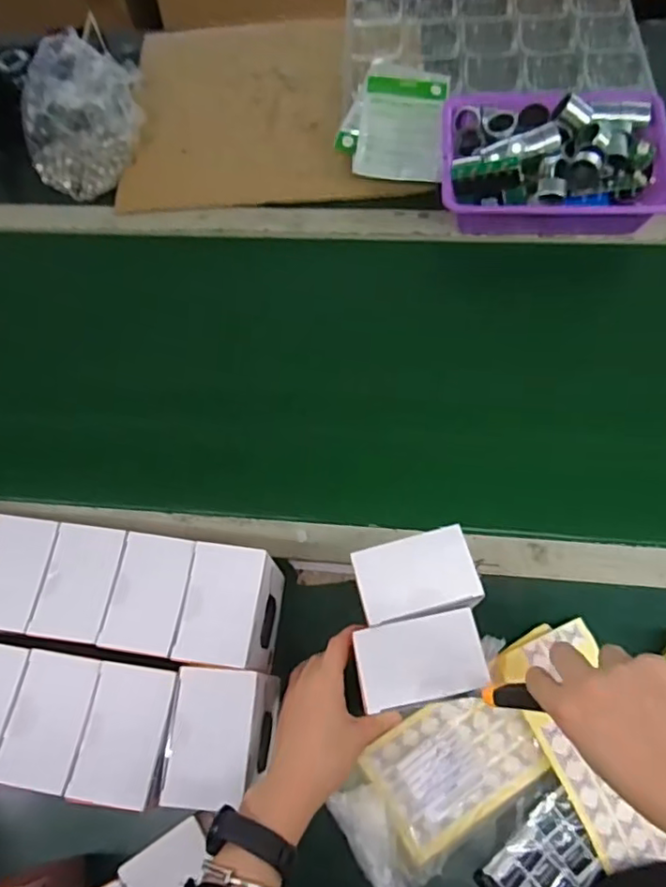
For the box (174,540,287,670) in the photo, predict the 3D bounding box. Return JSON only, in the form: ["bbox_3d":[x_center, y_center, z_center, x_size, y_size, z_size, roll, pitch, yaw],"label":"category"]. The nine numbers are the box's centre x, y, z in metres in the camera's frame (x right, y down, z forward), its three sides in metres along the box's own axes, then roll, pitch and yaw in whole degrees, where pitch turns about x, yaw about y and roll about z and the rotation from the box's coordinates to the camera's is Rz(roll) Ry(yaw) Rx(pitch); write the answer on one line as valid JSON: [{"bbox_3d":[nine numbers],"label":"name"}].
[{"bbox_3d":[-0.090,0.156,0.535,0.068,0.111,0.100,3,65,5],"label":"box"}]

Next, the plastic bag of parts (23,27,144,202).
[{"bbox_3d":[-0.372,-0.488,0.850,0.175,0.112,0.234,-14,65,-3],"label":"plastic bag of parts"}]

